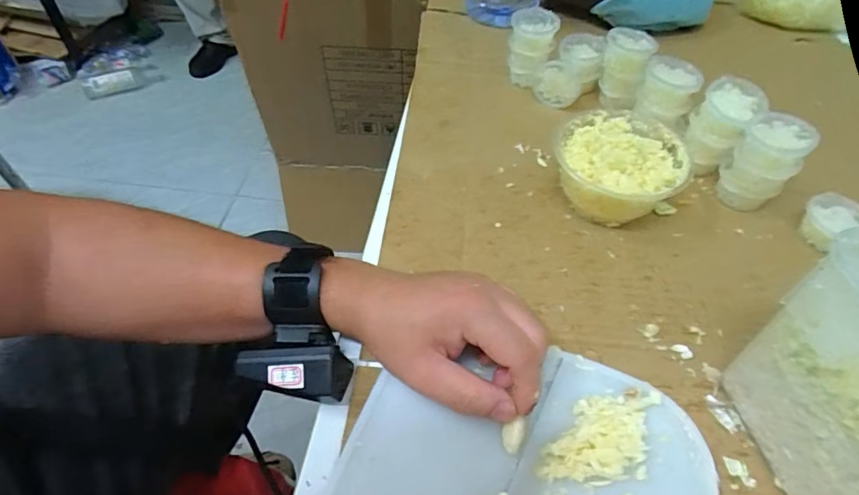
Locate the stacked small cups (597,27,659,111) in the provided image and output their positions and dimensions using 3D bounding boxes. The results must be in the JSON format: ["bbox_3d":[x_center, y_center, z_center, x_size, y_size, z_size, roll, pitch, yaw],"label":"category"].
[{"bbox_3d":[0.200,-0.183,0.507,0.046,0.071,0.051,16,51,11],"label":"stacked small cups"}]

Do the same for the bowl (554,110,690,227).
[{"bbox_3d":[0.158,-0.066,0.418,0.100,0.063,0.101,1,50,-1],"label":"bowl"}]

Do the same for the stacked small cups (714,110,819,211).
[{"bbox_3d":[0.285,-0.072,0.416,0.048,0.074,0.047,1,50,-1],"label":"stacked small cups"}]

